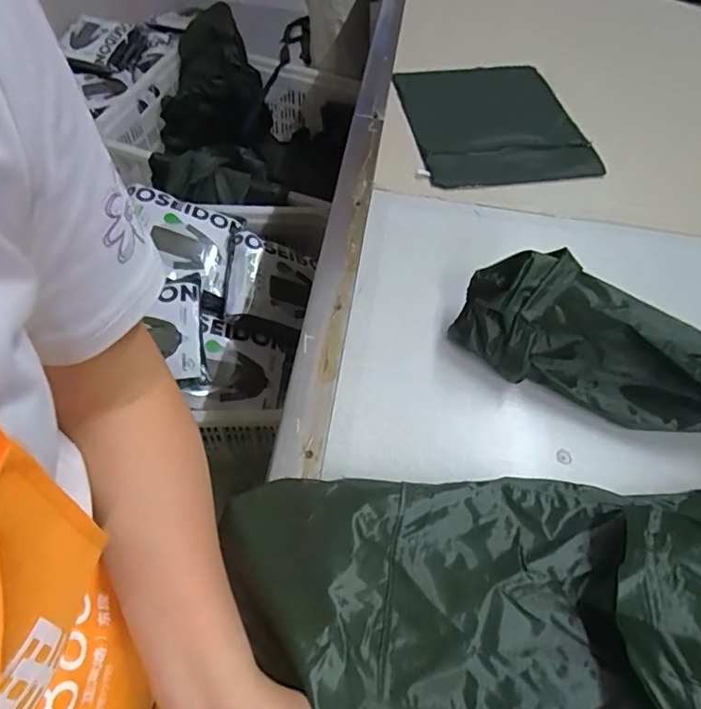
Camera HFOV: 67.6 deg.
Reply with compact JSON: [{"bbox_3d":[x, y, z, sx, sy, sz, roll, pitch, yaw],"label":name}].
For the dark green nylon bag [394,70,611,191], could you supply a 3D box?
[{"bbox_3d":[0.228,-0.376,0.846,0.266,0.020,0.308,-5,52,-6],"label":"dark green nylon bag"}]

